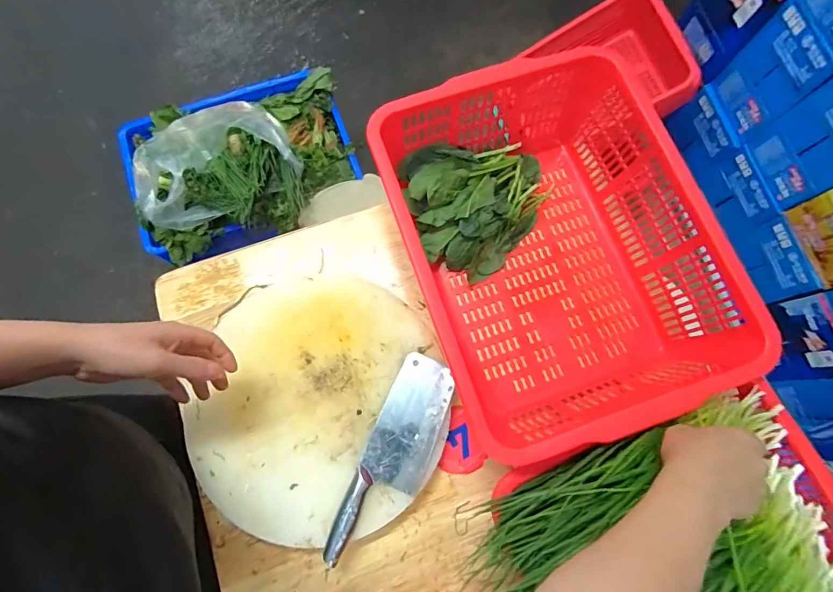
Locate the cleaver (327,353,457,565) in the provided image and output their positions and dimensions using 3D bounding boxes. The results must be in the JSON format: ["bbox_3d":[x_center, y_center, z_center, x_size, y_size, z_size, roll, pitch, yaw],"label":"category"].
[{"bbox_3d":[-0.025,0.219,0.571,0.091,0.022,0.275,22,77,5],"label":"cleaver"}]

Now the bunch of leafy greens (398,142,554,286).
[{"bbox_3d":[0.104,-0.148,0.670,0.221,0.072,0.205,-21,78,-6],"label":"bunch of leafy greens"}]

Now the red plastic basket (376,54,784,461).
[{"bbox_3d":[0.191,-0.069,0.614,0.367,0.170,0.486,-19,77,-5],"label":"red plastic basket"}]

